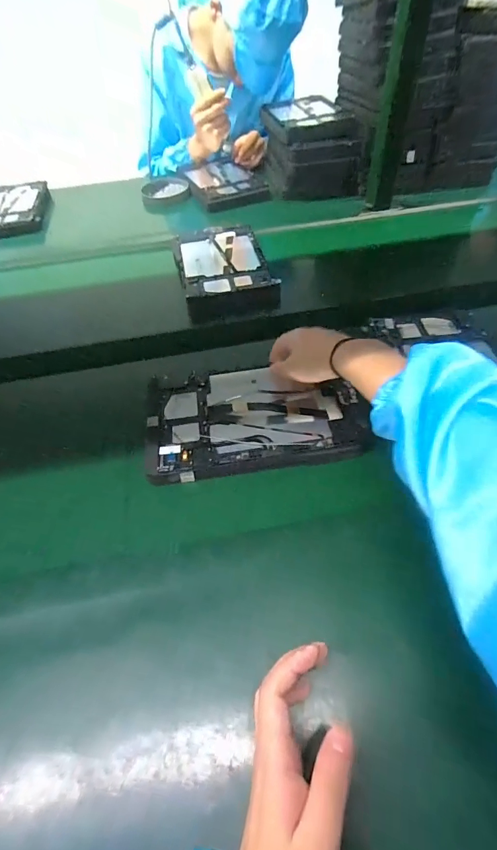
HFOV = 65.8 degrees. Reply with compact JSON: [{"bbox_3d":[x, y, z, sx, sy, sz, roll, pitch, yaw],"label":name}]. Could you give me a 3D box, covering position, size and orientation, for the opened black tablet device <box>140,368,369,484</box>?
[{"bbox_3d":[0.006,-0.011,0.458,0.249,0.021,0.153,-6,52,-3],"label":"opened black tablet device"}]

